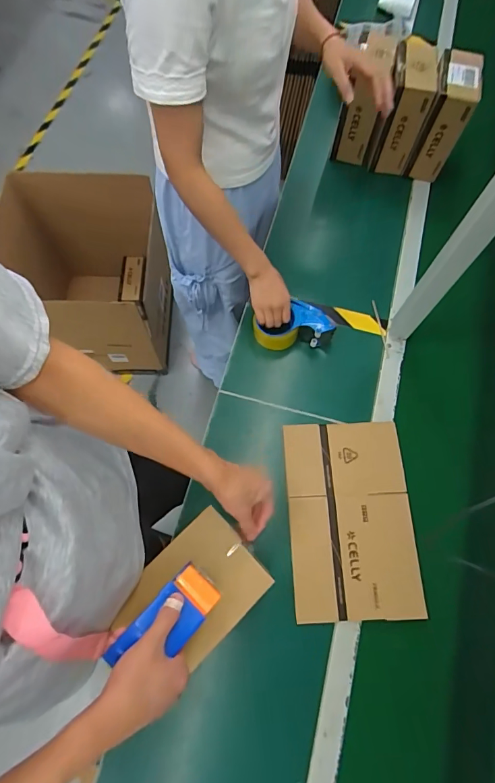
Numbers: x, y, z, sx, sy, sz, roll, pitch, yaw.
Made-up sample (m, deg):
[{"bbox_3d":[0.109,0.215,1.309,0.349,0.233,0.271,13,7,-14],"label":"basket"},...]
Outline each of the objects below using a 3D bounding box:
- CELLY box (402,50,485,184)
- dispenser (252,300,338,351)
[{"bbox_3d":[0.442,-0.621,0.945,0.096,0.204,0.154,21,70,5],"label":"CELLY box"},{"bbox_3d":[0.091,-0.134,0.840,0.156,0.063,0.080,-1,70,-3],"label":"dispenser"}]

